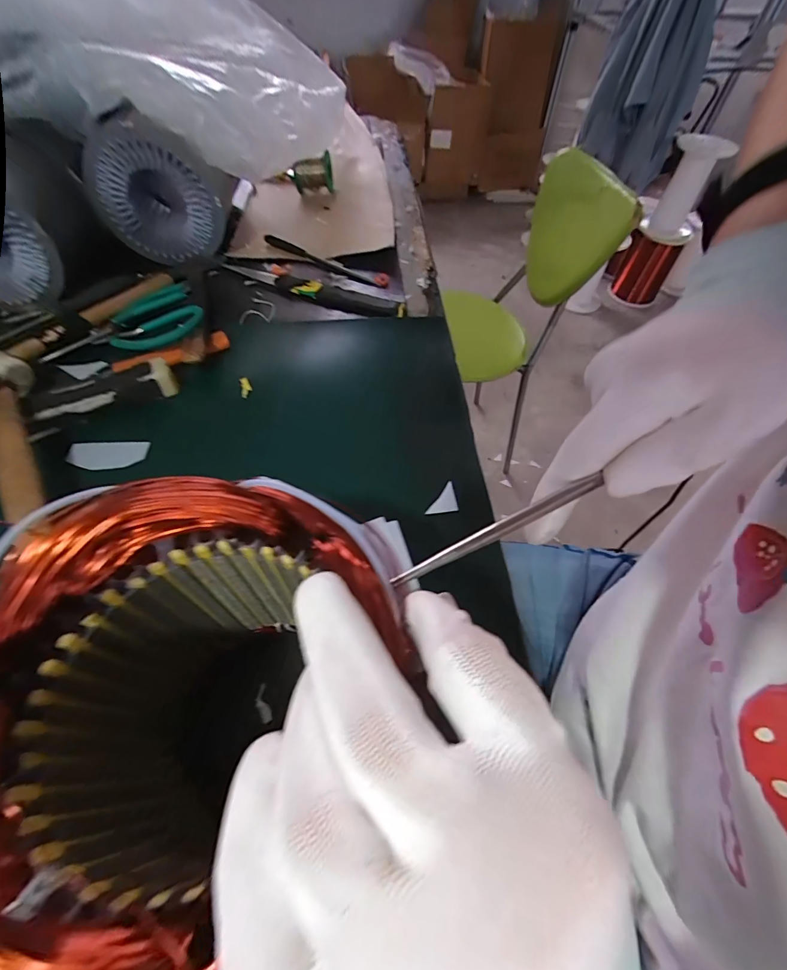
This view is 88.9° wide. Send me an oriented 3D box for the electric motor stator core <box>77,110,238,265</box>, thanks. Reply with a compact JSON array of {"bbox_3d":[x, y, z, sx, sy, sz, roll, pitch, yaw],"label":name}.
[{"bbox_3d":[-0.300,-0.367,0.514,0.161,0.144,0.042,6,56,1],"label":"electric motor stator core"}]

